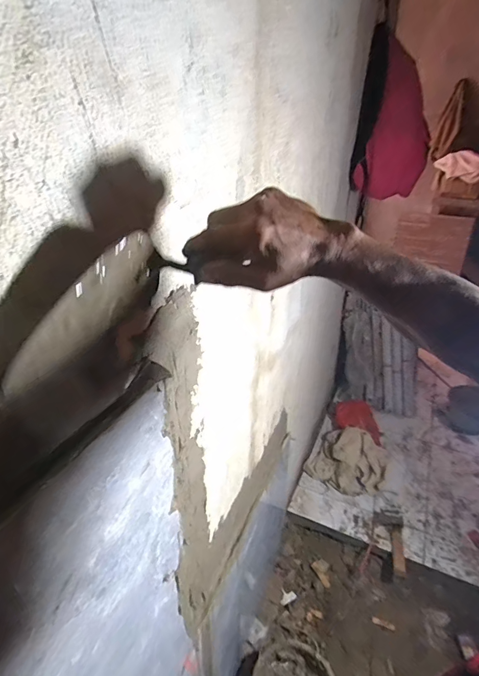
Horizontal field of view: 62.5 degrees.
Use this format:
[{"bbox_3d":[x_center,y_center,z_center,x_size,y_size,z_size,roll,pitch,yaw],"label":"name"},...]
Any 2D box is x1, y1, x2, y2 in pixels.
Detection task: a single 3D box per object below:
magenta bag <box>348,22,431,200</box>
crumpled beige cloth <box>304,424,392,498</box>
[{"bbox_3d":[0.504,-0.689,1.278,0.225,0.437,0.141,13,32,20],"label":"magenta bag"},{"bbox_3d":[0.473,0.520,1.728,0.324,0.124,0.301,13,32,20],"label":"crumpled beige cloth"}]

